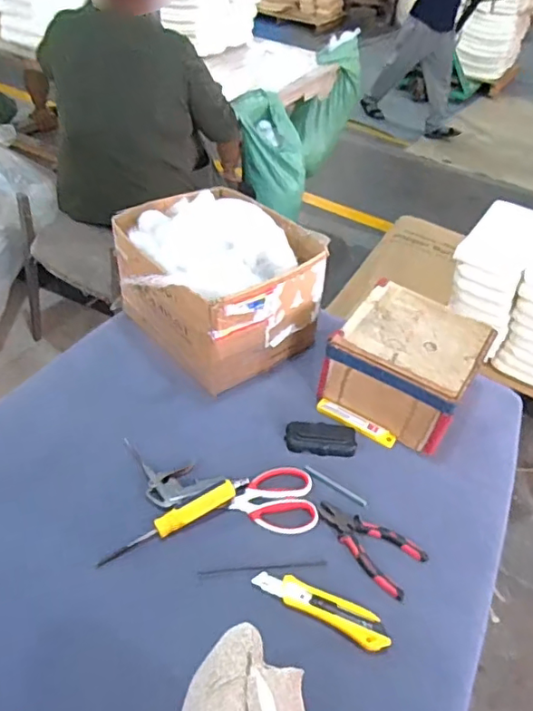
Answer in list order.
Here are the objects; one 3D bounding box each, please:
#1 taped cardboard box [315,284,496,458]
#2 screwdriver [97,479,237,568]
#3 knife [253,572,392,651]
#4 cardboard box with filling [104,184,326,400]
[{"bbox_3d":[0.233,0.010,0.913,0.209,0.121,0.232,27,45,21],"label":"taped cardboard box"},{"bbox_3d":[-0.124,0.219,0.721,0.195,0.022,0.025,-25,51,-28],"label":"screwdriver"},{"bbox_3d":[0.068,0.304,0.672,0.169,0.010,0.039,22,46,17],"label":"knife"},{"bbox_3d":[-0.095,-0.131,0.959,0.305,0.199,0.303,-27,52,-29],"label":"cardboard box with filling"}]

